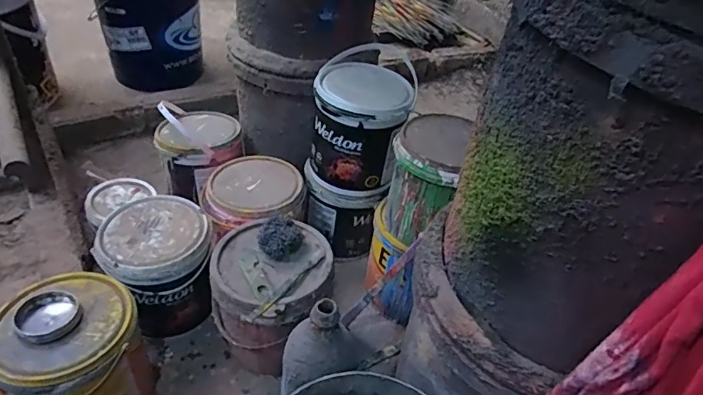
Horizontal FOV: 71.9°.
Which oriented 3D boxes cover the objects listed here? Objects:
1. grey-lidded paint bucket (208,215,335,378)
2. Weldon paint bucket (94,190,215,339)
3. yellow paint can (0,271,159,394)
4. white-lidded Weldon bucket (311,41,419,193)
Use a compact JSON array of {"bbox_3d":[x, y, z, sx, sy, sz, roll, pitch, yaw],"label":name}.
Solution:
[{"bbox_3d":[-0.128,0.161,0.790,0.180,0.221,0.184,3,41,-2],"label":"grey-lidded paint bucket"},{"bbox_3d":[-0.330,0.120,0.848,0.168,0.178,0.165,3,41,-2],"label":"Weldon paint bucket"},{"bbox_3d":[-0.390,0.238,0.702,0.175,0.209,0.178,-26,50,-31],"label":"yellow paint can"},{"bbox_3d":[0.022,-0.145,0.919,0.164,0.182,0.198,10,41,6],"label":"white-lidded Weldon bucket"}]

